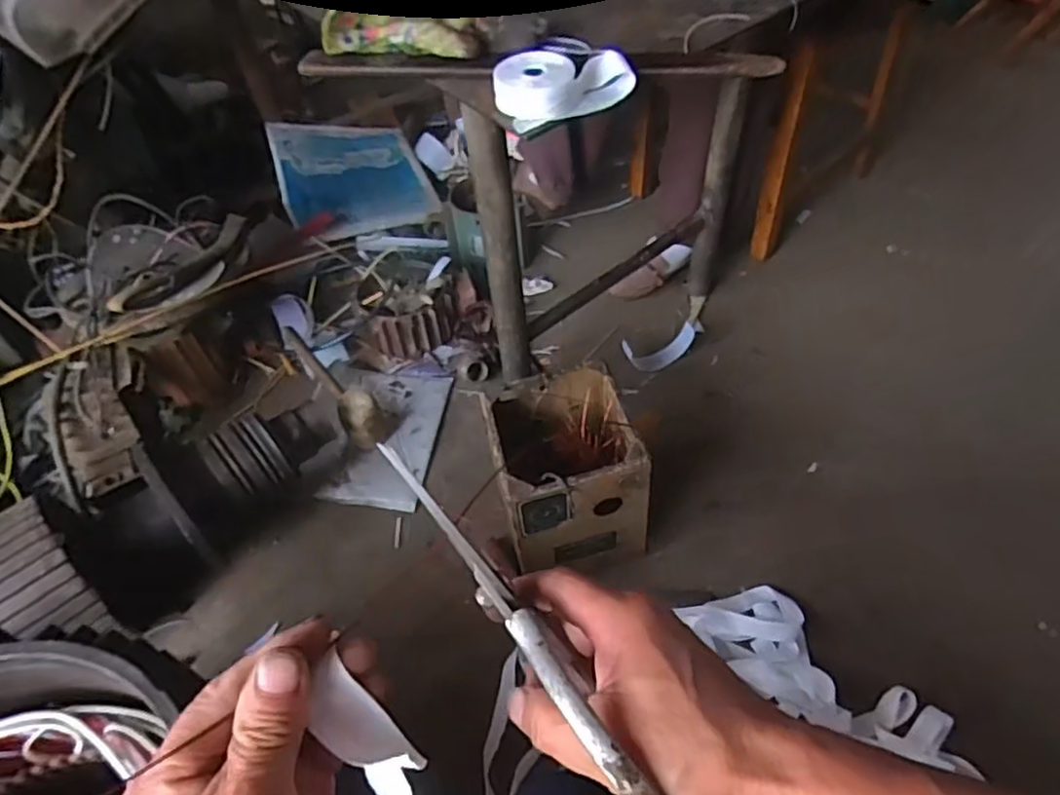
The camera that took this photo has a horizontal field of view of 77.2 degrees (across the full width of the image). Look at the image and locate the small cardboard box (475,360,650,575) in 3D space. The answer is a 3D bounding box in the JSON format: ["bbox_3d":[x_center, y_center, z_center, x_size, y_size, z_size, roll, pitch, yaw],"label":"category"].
[{"bbox_3d":[0.049,0.117,0.966,0.182,0.259,0.206,-14,50,-6],"label":"small cardboard box"}]

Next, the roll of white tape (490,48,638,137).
[{"bbox_3d":[0.029,-0.286,0.602,0.121,0.039,0.063,-23,52,-13],"label":"roll of white tape"}]

